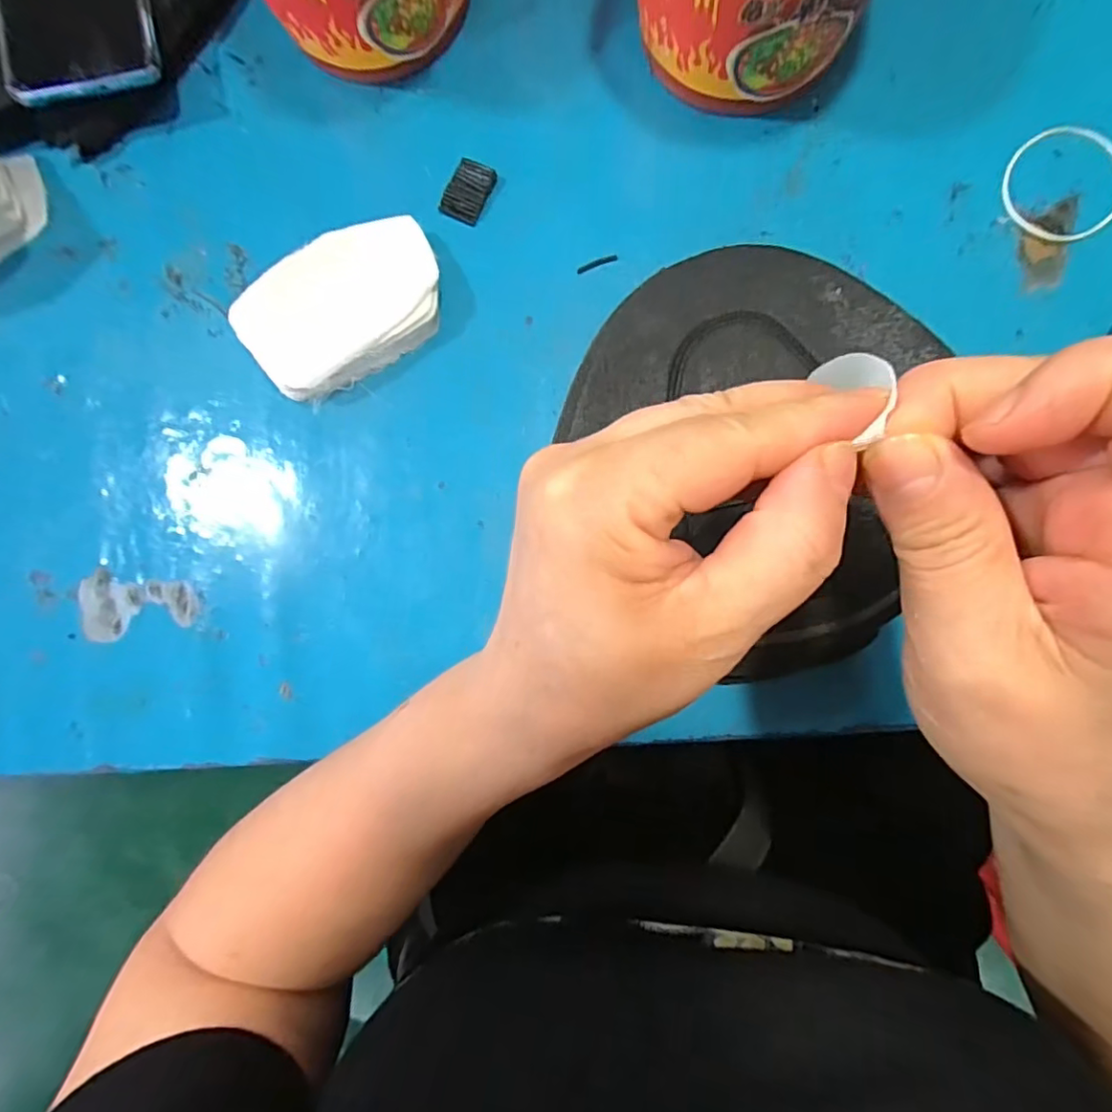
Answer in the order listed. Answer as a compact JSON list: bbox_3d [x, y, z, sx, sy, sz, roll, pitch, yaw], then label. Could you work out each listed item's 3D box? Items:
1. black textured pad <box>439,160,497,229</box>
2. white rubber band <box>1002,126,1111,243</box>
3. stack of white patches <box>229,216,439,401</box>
[{"bbox_3d":[-0.043,-0.179,0.283,0.020,0.005,0.029,23,90,5],"label":"black textured pad"},{"bbox_3d":[0.234,-0.171,0.262,0.052,0.004,0.052,0,89,4],"label":"white rubber band"},{"bbox_3d":[-0.100,-0.118,0.274,0.094,0.025,0.056,-31,87,3],"label":"stack of white patches"}]

